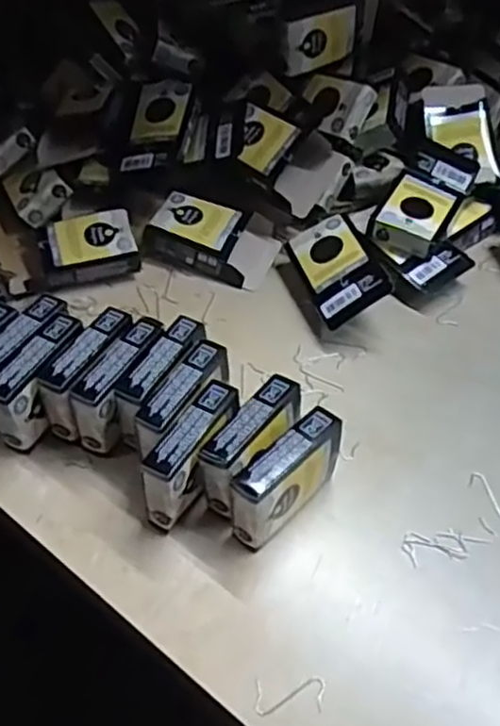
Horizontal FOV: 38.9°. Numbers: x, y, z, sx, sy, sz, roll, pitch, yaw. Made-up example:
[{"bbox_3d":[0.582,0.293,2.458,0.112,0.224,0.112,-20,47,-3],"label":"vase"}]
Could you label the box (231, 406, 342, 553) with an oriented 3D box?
[{"bbox_3d":[0.022,0.067,0.403,0.074,0.057,0.023,-35,59,-28],"label":"box"}]

